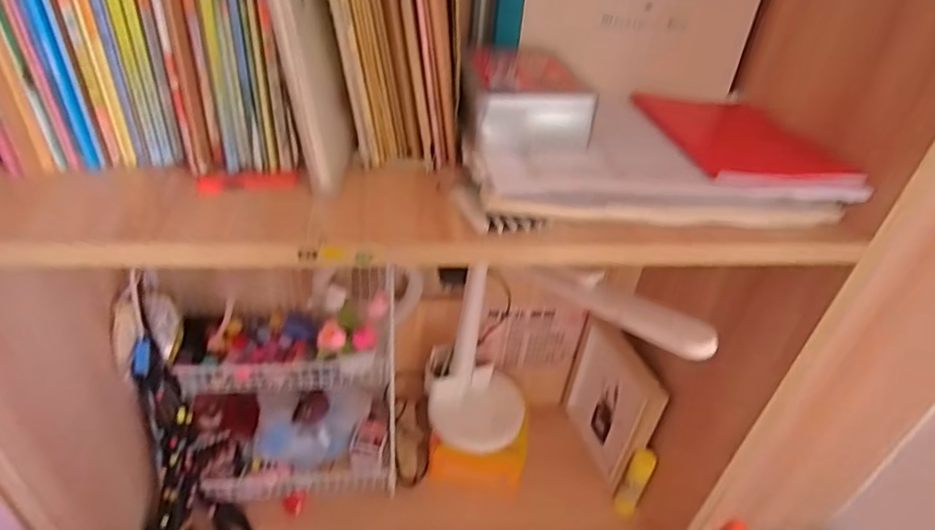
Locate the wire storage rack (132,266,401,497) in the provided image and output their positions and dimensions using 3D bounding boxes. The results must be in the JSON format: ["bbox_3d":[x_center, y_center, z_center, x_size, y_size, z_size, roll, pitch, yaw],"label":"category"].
[{"bbox_3d":[-0.248,0.165,0.735,0.303,0.254,0.151,1,36,-7],"label":"wire storage rack"}]

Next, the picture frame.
[{"bbox_3d":[0.211,0.197,0.819,0.023,0.215,0.182,-7,37,-18],"label":"picture frame"}]

